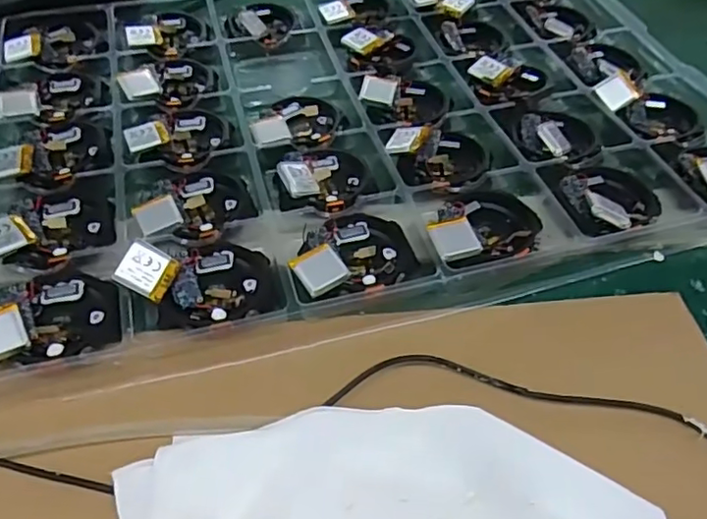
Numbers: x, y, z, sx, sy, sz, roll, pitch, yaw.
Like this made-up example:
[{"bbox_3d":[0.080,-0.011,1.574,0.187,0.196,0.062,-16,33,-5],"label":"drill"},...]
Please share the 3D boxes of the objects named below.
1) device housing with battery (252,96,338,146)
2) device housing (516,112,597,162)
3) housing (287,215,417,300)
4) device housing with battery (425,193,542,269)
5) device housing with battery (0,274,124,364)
[{"bbox_3d":[-0.035,-0.087,0.362,0.049,0.007,0.054,-2,51,-2],"label":"device housing with battery"},{"bbox_3d":[0.121,-0.075,0.353,0.044,0.015,0.044,0,51,0],"label":"device housing"},{"bbox_3d":[-0.001,-0.003,0.290,0.059,0.013,0.049,-17,53,-14],"label":"housing"},{"bbox_3d":[0.067,-0.016,0.303,0.061,0.014,0.045,-14,53,-12],"label":"device housing with battery"},{"bbox_3d":[-0.134,0.024,0.264,0.058,0.016,0.044,-16,53,-13],"label":"device housing with battery"}]

